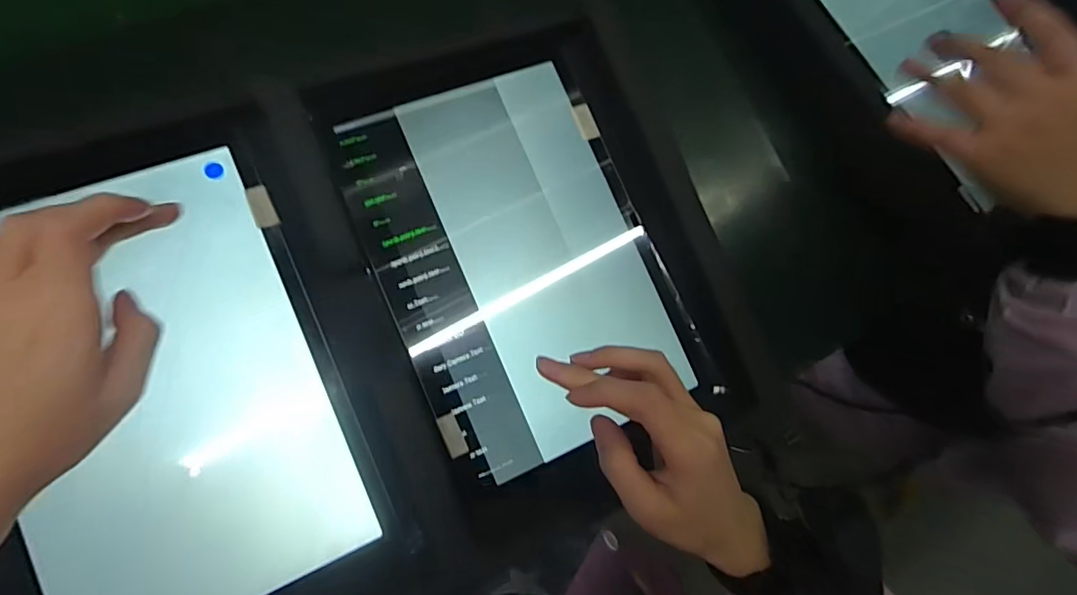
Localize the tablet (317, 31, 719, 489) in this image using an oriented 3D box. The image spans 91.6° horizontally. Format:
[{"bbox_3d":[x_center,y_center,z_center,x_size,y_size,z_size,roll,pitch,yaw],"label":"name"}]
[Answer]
[{"bbox_3d":[-0.009,-0.025,0.325,0.174,0.007,0.247,-23,87,-14],"label":"tablet"}]

